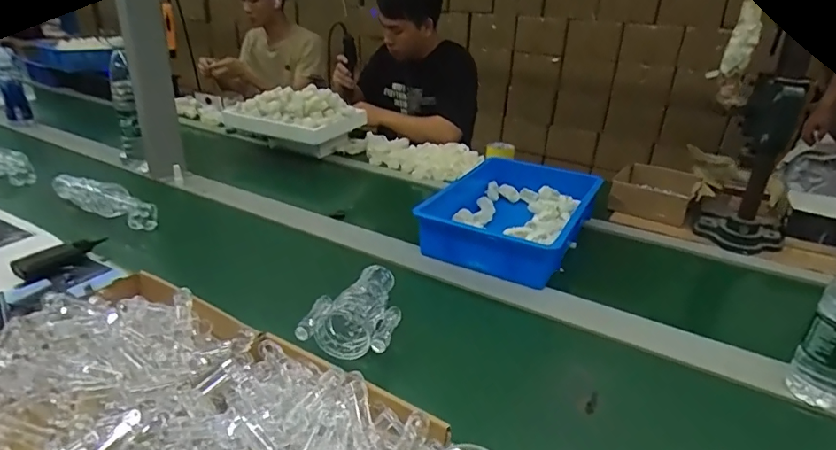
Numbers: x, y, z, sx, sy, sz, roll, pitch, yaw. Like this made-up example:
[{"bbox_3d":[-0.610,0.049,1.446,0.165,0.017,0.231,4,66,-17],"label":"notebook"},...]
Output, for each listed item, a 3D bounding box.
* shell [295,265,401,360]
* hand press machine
[{"bbox_3d":[-0.087,0.118,0.738,0.121,0.061,0.178,6,27,7],"label":"shell"},{"bbox_3d":[0.679,-0.112,0.996,0.156,0.349,0.123,20,31,31],"label":"hand press machine"}]

